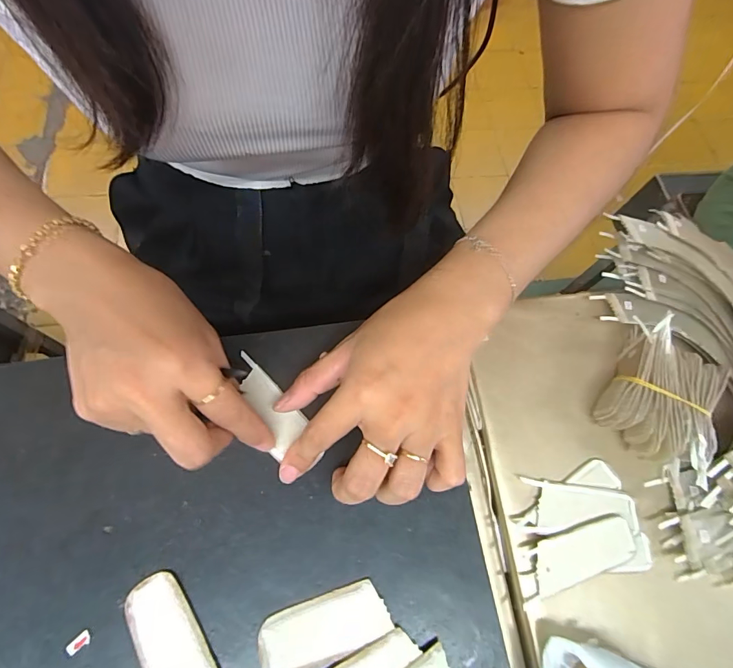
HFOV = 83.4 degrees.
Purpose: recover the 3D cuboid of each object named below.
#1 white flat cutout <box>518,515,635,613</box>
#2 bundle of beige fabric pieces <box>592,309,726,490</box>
[{"bbox_3d":[0.135,0.142,0.264,0.082,0.008,0.034,-20,72,-13],"label":"white flat cutout"},{"bbox_3d":[0.211,0.041,0.295,0.066,0.032,0.097,30,69,7],"label":"bundle of beige fabric pieces"}]

